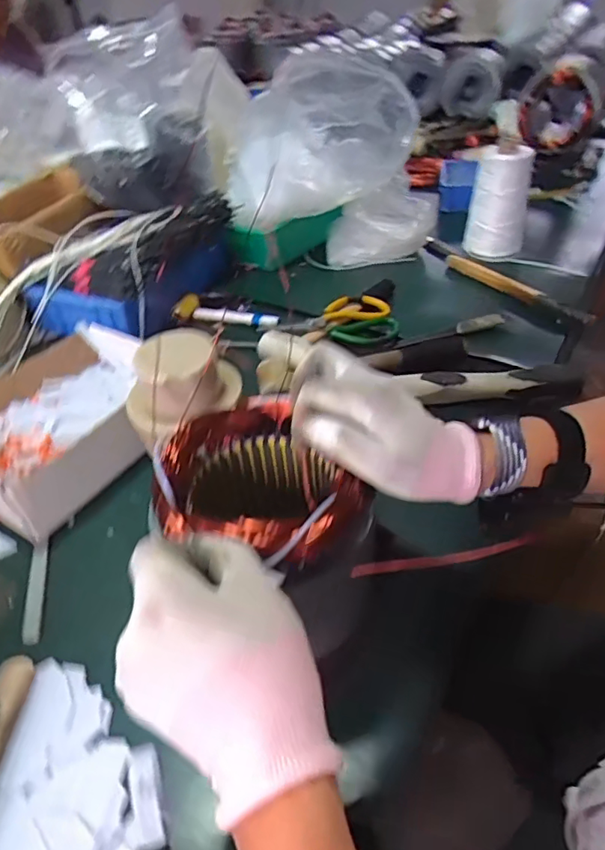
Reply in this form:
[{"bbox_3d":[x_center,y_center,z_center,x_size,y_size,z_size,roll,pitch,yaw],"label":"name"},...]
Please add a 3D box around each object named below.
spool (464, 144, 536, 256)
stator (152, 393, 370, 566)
[{"bbox_3d":[0.316,-0.357,0.867,0.091,0.158,0.091,10,45,16],"label":"spool"},{"bbox_3d":[-0.032,0.053,0.380,0.122,0.071,0.139,-29,48,-24],"label":"stator"}]

